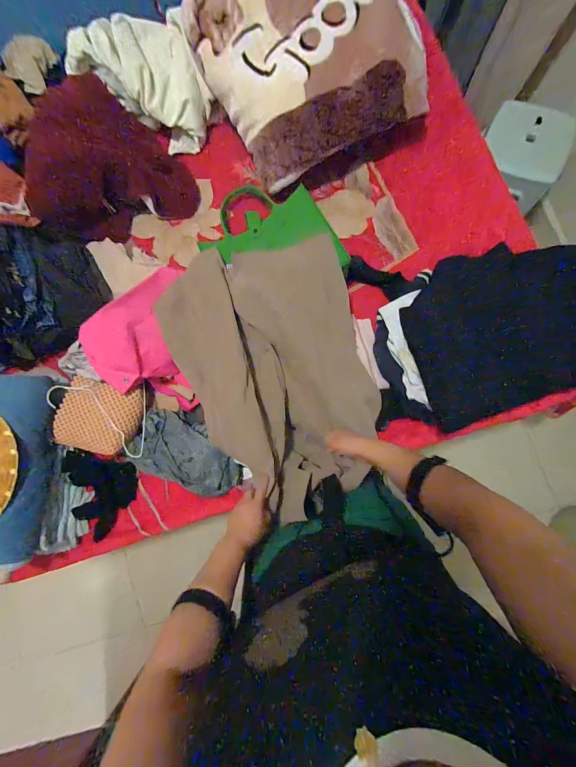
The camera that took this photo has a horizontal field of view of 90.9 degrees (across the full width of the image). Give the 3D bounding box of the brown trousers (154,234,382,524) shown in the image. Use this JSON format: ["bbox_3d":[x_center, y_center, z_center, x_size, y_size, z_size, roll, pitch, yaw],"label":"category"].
[{"bbox_3d":[-0.018,-0.028,0.662,0.416,0.107,0.589,-21,83,3],"label":"brown trousers"}]

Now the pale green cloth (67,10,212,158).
[{"bbox_3d":[-0.405,-0.910,0.821,0.418,0.103,0.266,39,89,8],"label":"pale green cloth"}]

